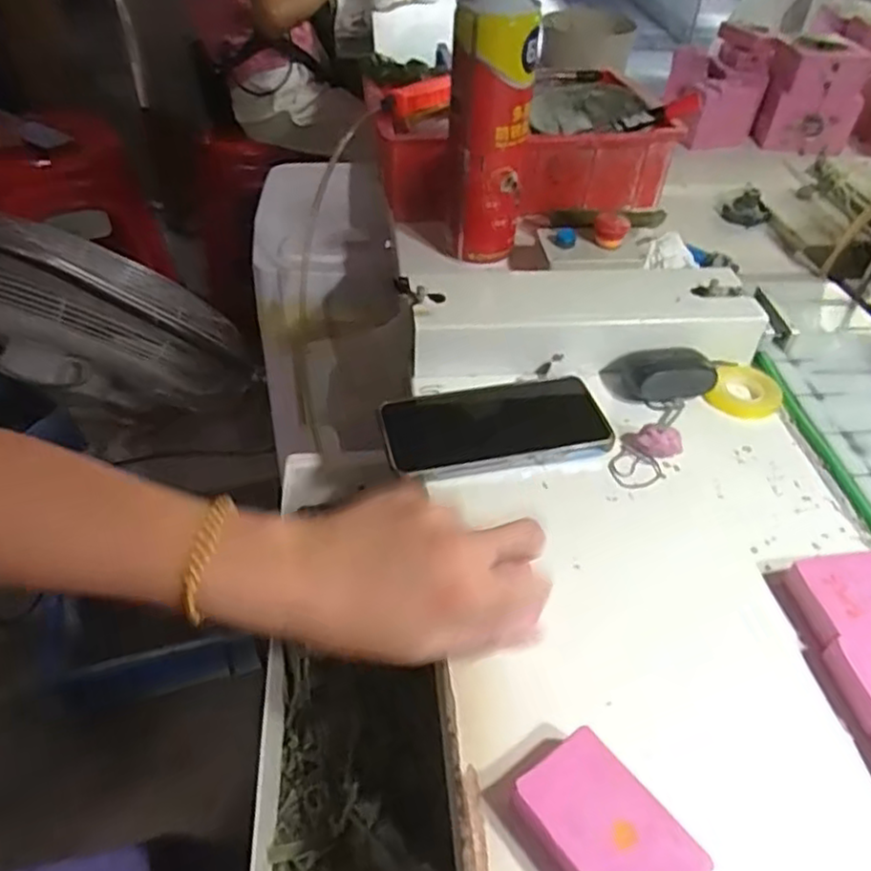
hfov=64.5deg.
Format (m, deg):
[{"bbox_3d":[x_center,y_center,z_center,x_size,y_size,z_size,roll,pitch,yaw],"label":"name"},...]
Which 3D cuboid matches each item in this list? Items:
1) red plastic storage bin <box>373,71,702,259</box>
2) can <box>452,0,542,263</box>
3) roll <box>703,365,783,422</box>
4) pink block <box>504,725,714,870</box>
[{"bbox_3d":[0.087,-0.274,0.682,0.280,0.105,0.176,-15,46,-18],"label":"red plastic storage bin"},{"bbox_3d":[0.043,-0.252,0.557,0.060,0.206,0.067,3,43,0],"label":"can"},{"bbox_3d":[0.223,-0.031,0.495,0.046,0.010,0.054,25,47,21],"label":"roll"},{"bbox_3d":[0.067,0.161,0.278,0.048,0.022,0.070,-28,52,-29],"label":"pink block"}]

